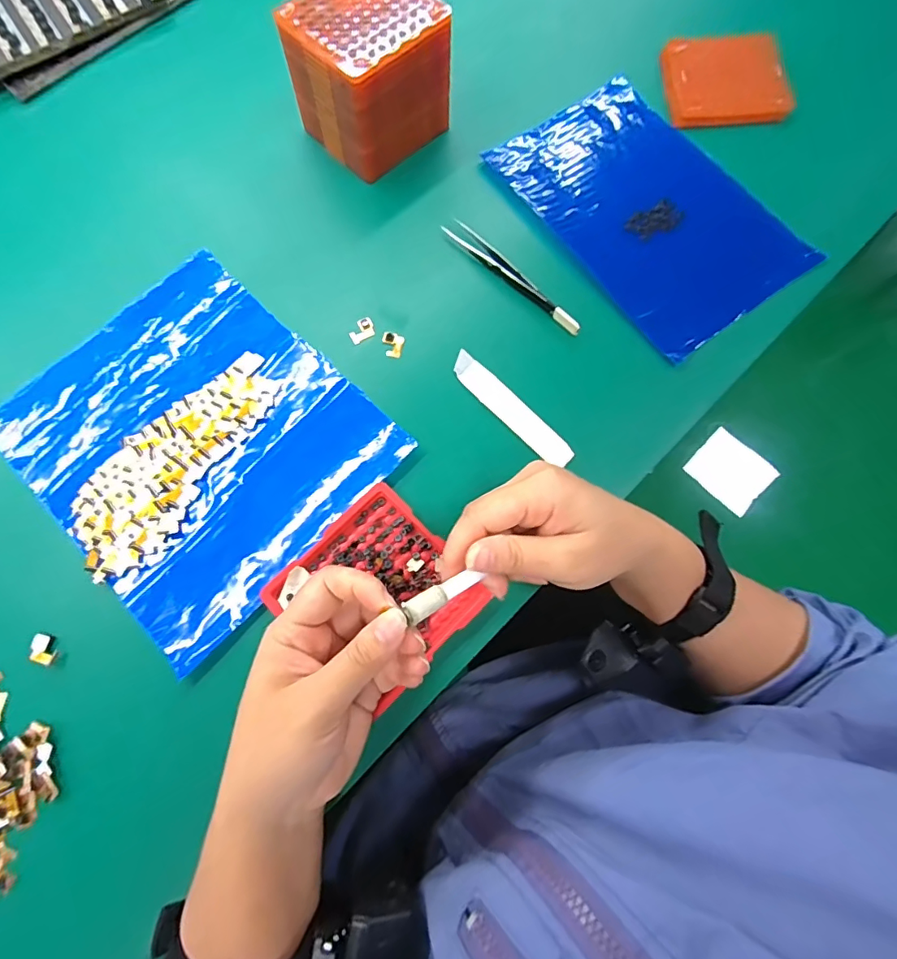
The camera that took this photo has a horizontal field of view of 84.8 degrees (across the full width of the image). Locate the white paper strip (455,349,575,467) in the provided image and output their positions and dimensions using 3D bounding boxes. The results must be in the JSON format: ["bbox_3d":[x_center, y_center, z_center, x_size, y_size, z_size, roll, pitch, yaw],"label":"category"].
[{"bbox_3d":[0.042,-0.047,0.329,0.019,0.004,0.101,-44,78,-5],"label":"white paper strip"}]

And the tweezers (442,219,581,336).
[{"bbox_3d":[0.045,-0.146,0.351,0.016,0.008,0.125,-40,78,-10],"label":"tweezers"}]

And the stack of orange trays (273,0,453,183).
[{"bbox_3d":[-0.056,-0.295,0.361,0.093,0.081,0.082,-43,78,-10],"label":"stack of orange trays"}]

